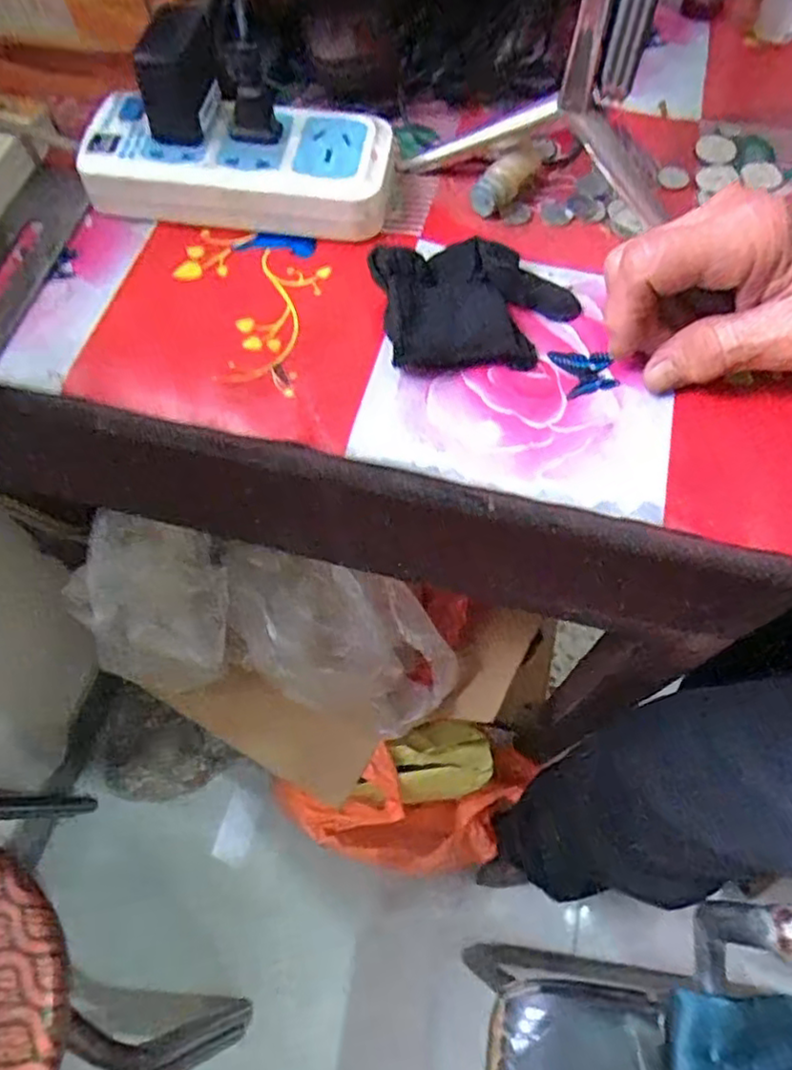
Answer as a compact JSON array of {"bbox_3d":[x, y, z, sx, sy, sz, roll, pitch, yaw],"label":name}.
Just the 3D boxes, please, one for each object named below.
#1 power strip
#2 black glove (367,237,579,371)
[{"bbox_3d":[-0.088,-0.206,0.382,0.169,0.037,0.074,6,64,3],"label":"power strip"},{"bbox_3d":[0.042,-0.123,0.348,0.102,0.027,0.075,-14,65,-7],"label":"black glove"}]

